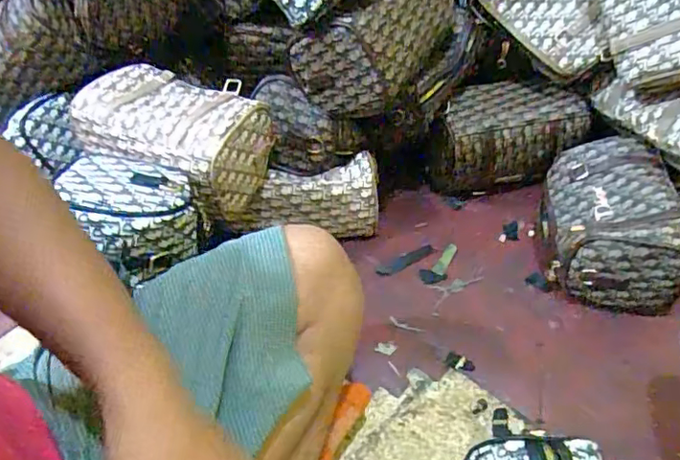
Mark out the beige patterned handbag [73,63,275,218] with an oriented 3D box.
[{"bbox_3d":[-0.202,-0.120,0.713,0.226,0.101,0.158,20,49,22],"label":"beige patterned handbag"}]

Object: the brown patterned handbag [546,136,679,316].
[{"bbox_3d":[0.346,-0.010,0.741,0.135,0.125,0.217,4,45,8],"label":"brown patterned handbag"}]

